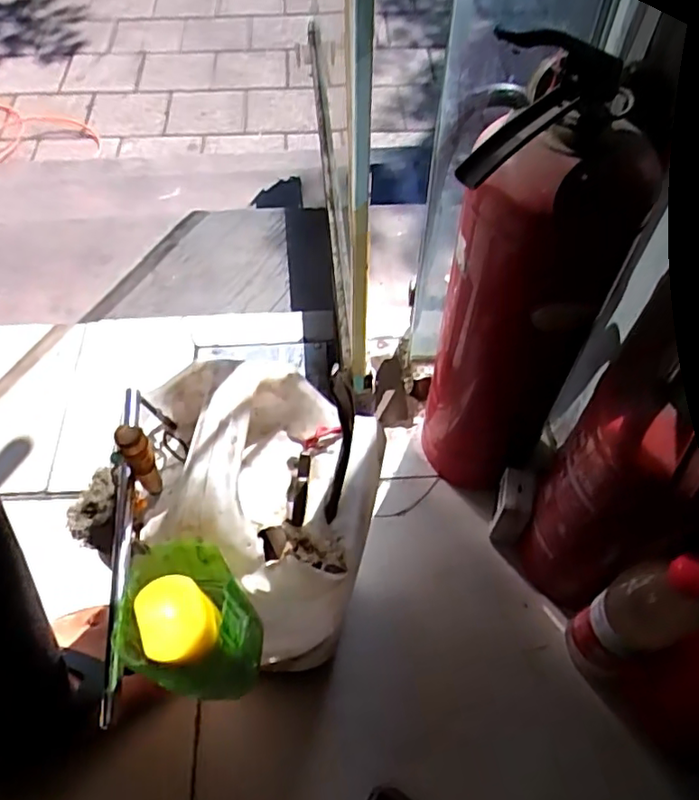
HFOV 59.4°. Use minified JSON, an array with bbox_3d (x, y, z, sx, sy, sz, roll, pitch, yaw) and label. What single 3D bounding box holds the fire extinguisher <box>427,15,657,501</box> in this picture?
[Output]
[{"bbox_3d":[0.130,-0.044,0.522,0.117,0.466,0.101,23,60,15],"label":"fire extinguisher"}]

